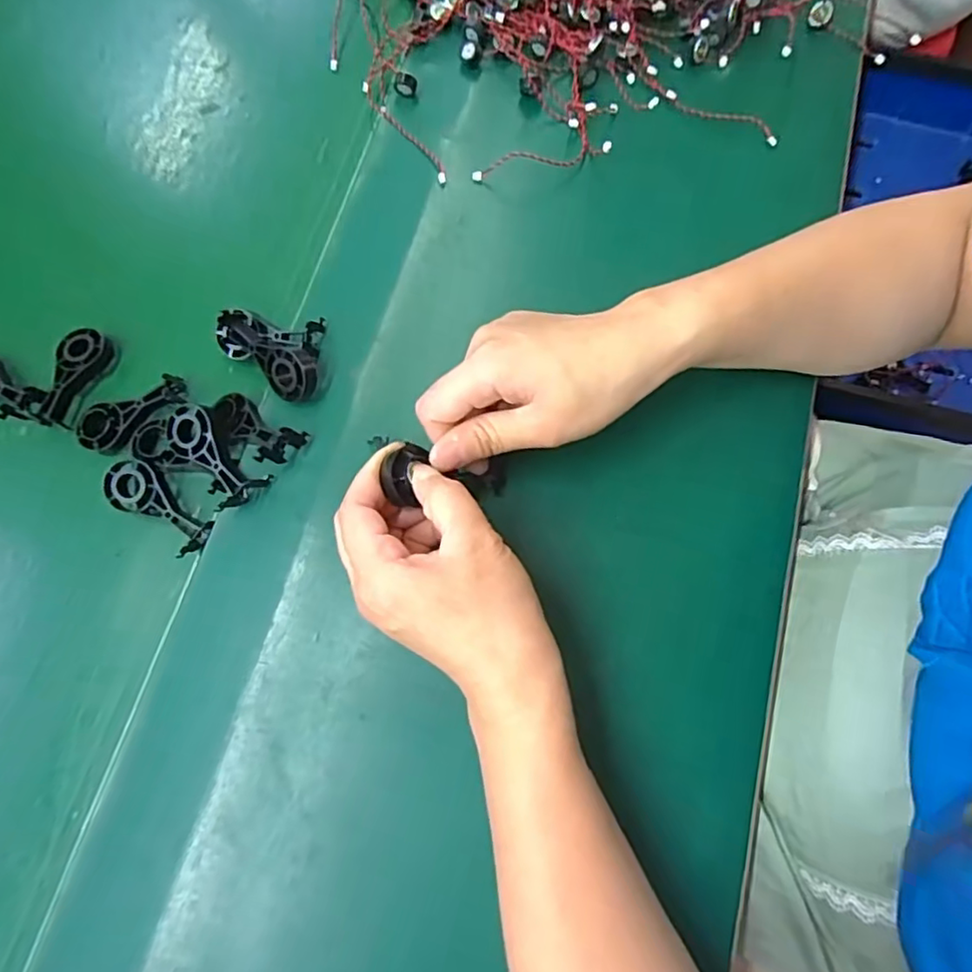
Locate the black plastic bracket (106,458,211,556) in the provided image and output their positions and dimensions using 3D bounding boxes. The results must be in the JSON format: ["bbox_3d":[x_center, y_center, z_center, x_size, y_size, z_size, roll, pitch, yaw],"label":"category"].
[{"bbox_3d":[-0.174,0.012,0.319,0.060,0.020,0.025,35,78,10],"label":"black plastic bracket"}]

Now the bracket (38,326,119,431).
[{"bbox_3d":[-0.237,-0.062,0.342,0.023,0.016,0.059,13,75,5],"label":"bracket"}]

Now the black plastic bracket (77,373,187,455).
[{"bbox_3d":[-0.197,-0.038,0.336,0.060,0.013,0.030,-26,75,-6],"label":"black plastic bracket"}]

